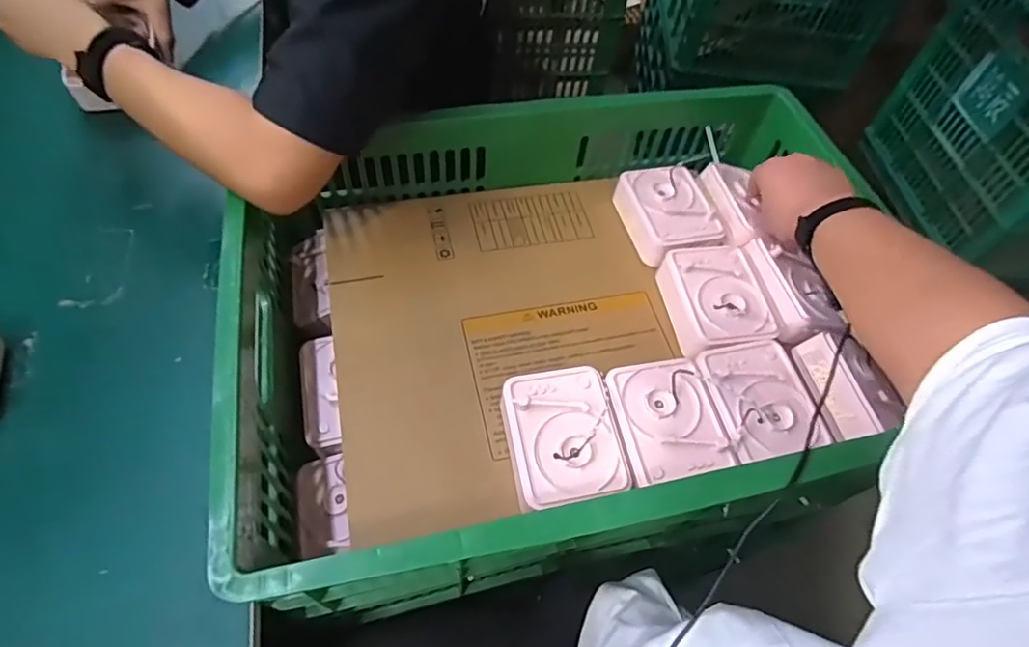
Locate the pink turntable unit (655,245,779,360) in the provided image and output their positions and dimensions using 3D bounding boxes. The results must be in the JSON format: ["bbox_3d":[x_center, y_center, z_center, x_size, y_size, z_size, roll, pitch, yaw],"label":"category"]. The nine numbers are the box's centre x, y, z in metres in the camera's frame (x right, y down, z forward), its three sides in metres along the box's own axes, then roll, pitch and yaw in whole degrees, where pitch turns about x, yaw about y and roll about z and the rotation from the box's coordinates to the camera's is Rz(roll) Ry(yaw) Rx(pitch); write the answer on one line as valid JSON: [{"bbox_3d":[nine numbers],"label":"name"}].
[{"bbox_3d":[0.223,-0.023,0.631,0.100,0.047,0.132,-2,57,-7],"label":"pink turntable unit"}]

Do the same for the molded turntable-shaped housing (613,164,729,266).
[{"bbox_3d":[0.193,-0.138,0.696,0.102,0.044,0.122,-12,59,-12],"label":"molded turntable-shaped housing"}]

